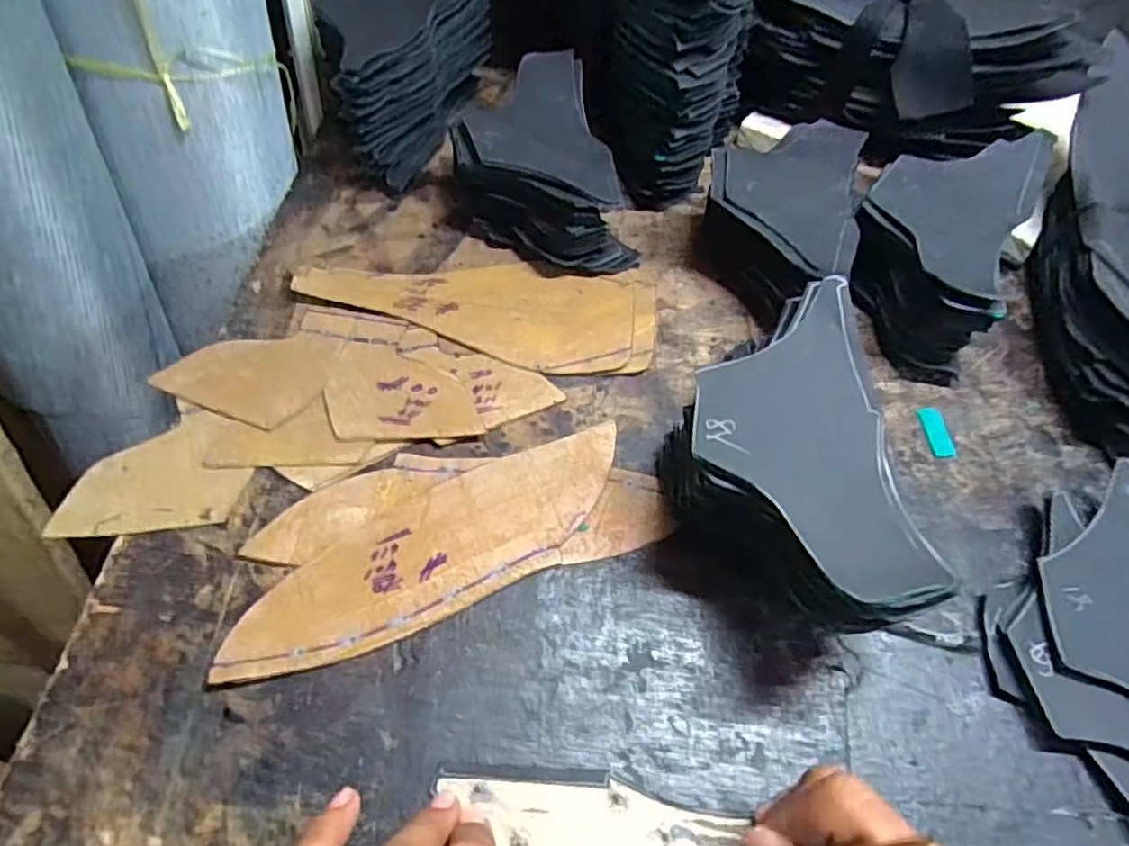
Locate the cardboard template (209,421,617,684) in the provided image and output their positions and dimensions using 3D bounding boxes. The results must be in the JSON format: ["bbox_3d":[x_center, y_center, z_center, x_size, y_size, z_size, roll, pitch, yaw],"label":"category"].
[{"bbox_3d":[-0.058,0.058,0.319,0.200,0.007,0.062,-22,60,-18],"label":"cardboard template"}]

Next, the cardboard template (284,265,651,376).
[{"bbox_3d":[-0.051,-0.074,0.409,0.211,0.009,0.077,11,55,3],"label":"cardboard template"}]

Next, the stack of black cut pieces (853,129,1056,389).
[{"bbox_3d":[0.223,-0.111,0.412,0.088,0.076,0.153,23,57,12],"label":"stack of black cut pieces"}]

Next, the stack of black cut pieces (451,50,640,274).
[{"bbox_3d":[-0.021,-0.165,0.436,0.099,0.066,0.144,-14,58,-14],"label":"stack of black cut pieces"}]

